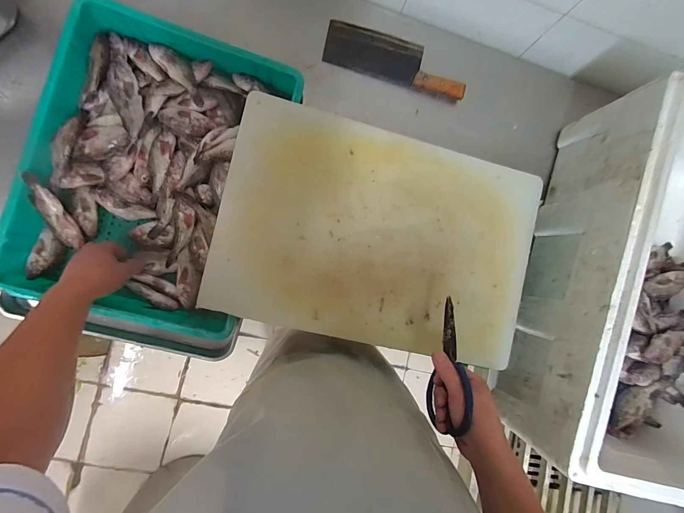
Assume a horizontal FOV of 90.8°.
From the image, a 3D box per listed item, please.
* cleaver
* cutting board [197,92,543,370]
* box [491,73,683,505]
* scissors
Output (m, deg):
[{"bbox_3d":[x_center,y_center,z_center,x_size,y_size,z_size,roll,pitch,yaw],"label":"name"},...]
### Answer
[{"bbox_3d":[0.119,-0.424,0.720,0.306,0.022,0.095,13,87,-8],"label":"cleaver"},{"bbox_3d":[0.077,-0.036,0.613,0.567,0.021,0.380,13,87,-8],"label":"cutting board"},{"bbox_3d":[0.620,0.078,0.669,0.421,0.239,0.660,18,86,-8],"label":"box"},{"bbox_3d":[0.157,0.158,0.514,0.025,0.090,0.190,14,60,-8],"label":"scissors"}]

